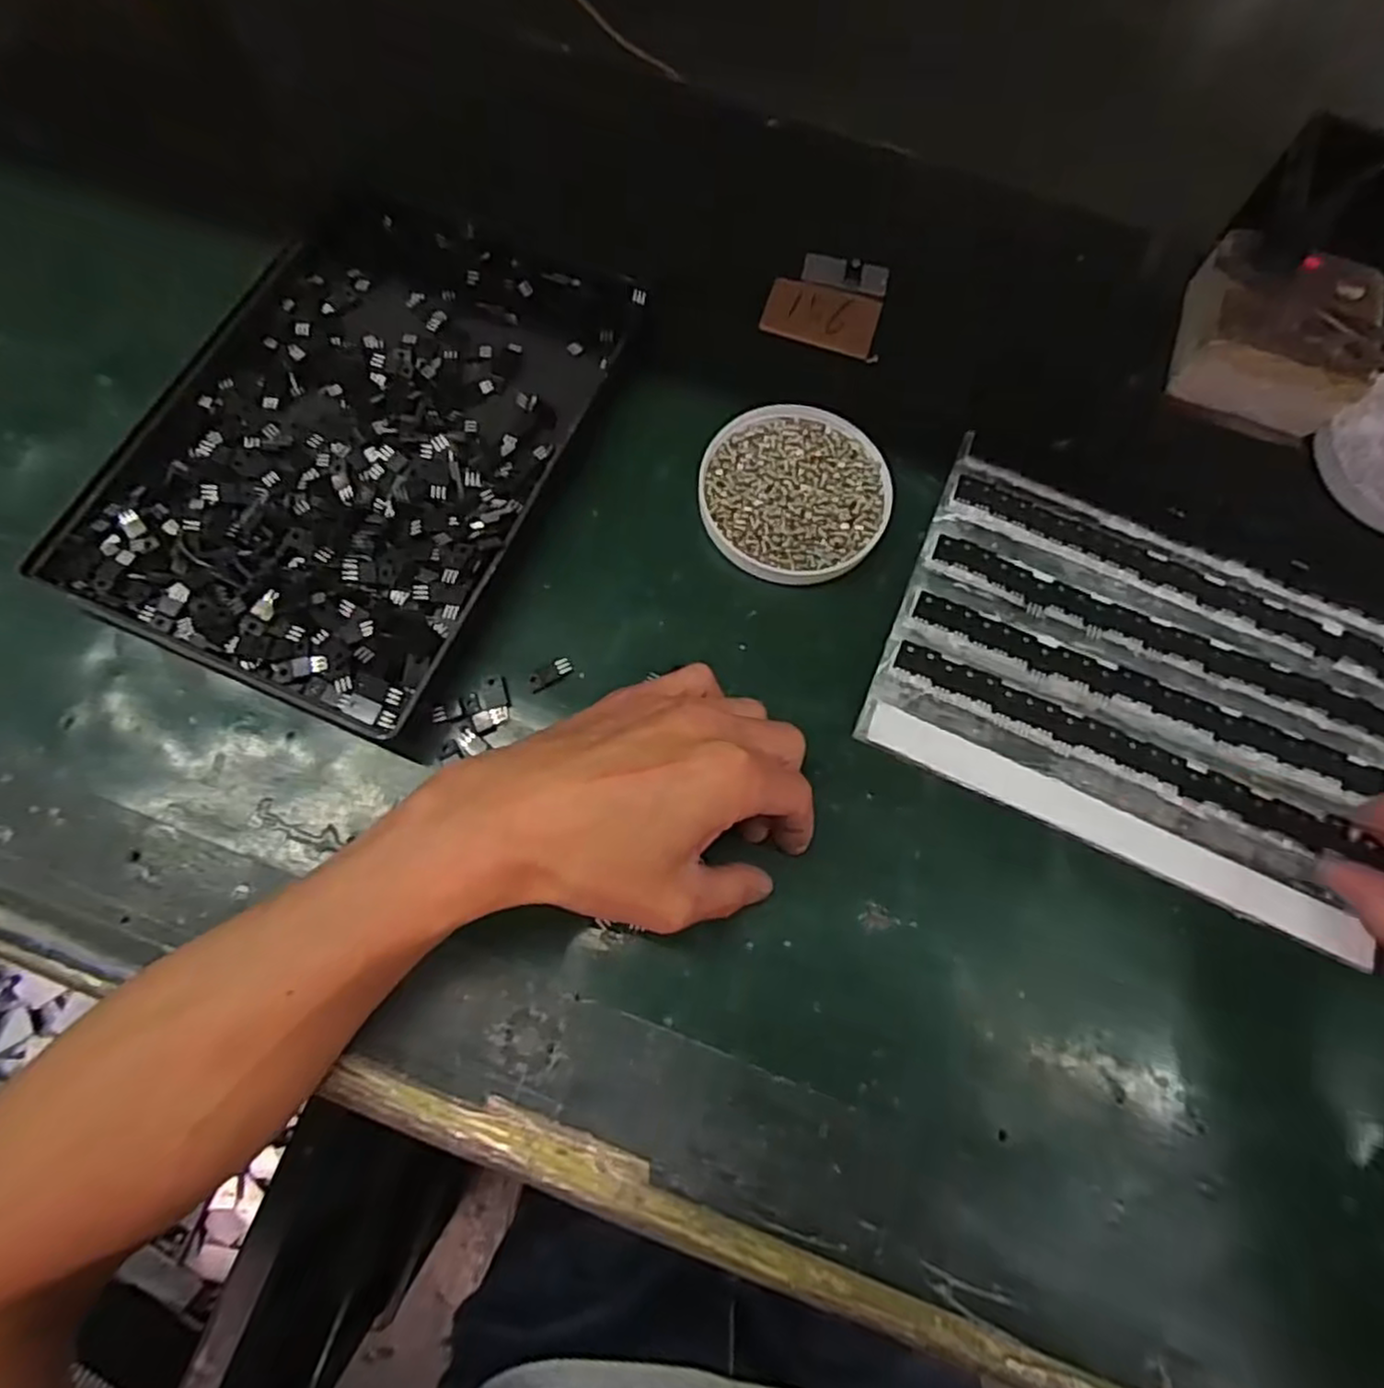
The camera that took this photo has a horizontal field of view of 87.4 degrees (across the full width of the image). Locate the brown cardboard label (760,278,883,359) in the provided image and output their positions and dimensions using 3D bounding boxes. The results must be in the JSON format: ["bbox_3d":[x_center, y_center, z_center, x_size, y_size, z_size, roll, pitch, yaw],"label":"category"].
[{"bbox_3d":[0.077,-0.224,0.428,0.065,0.005,0.047,15,73,4],"label":"brown cardboard label"}]

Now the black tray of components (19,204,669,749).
[{"bbox_3d":[-0.165,-0.137,0.374,0.196,0.027,0.278,22,74,6],"label":"black tray of components"}]

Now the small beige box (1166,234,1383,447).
[{"bbox_3d":[0.330,-0.203,0.411,0.097,0.038,0.093,14,73,3],"label":"small beige box"}]

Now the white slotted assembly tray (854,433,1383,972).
[{"bbox_3d":[0.219,-0.006,0.352,0.237,0.014,0.173,26,74,7],"label":"white slotted assembly tray"}]

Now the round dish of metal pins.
[{"bbox_3d":[0.054,-0.107,0.379,0.095,0.009,0.099,0,73,-1],"label":"round dish of metal pins"}]

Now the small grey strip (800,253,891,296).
[{"bbox_3d":[0.093,-0.254,0.438,0.051,0.005,0.022,12,73,3],"label":"small grey strip"}]

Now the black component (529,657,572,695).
[{"bbox_3d":[-0.068,-0.010,0.350,0.022,0.004,0.009,-31,76,-10],"label":"black component"}]

